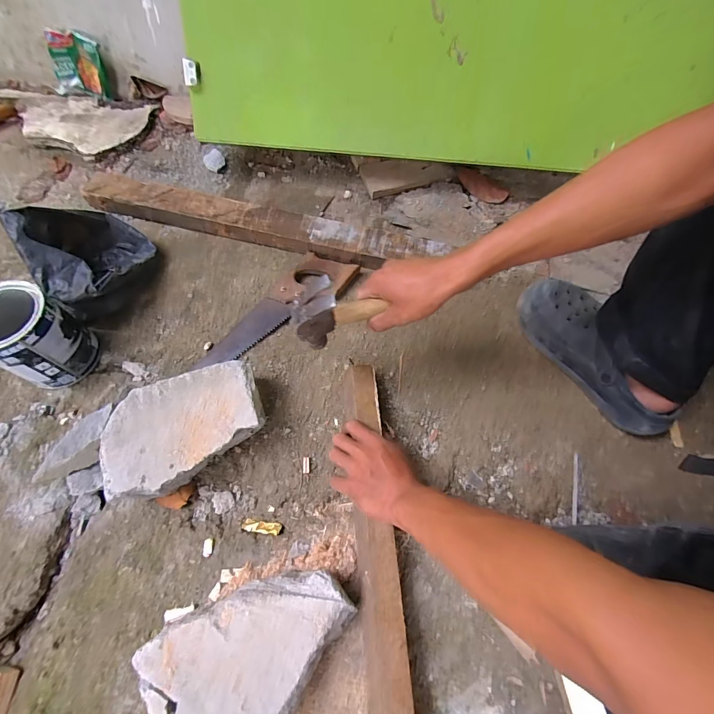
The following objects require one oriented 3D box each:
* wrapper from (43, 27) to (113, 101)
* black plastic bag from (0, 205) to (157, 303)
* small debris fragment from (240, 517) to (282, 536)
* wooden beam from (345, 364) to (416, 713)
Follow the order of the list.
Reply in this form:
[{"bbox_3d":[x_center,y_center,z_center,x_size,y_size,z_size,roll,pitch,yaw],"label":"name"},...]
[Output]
[{"bbox_3d":[-0.630,-0.662,0.816,0.112,0.113,0.034,10,47,-8],"label":"wrapper"},{"bbox_3d":[-0.430,-0.165,0.593,0.163,0.126,0.178,-36,70,-15],"label":"black plastic bag"},{"bbox_3d":[-0.129,0.230,0.488,0.053,0.007,0.015,7,65,3],"label":"small debris fragment"},{"bbox_3d":[0.027,0.267,0.406,0.047,0.033,0.550,-4,63,-2],"label":"wooden beam"}]

